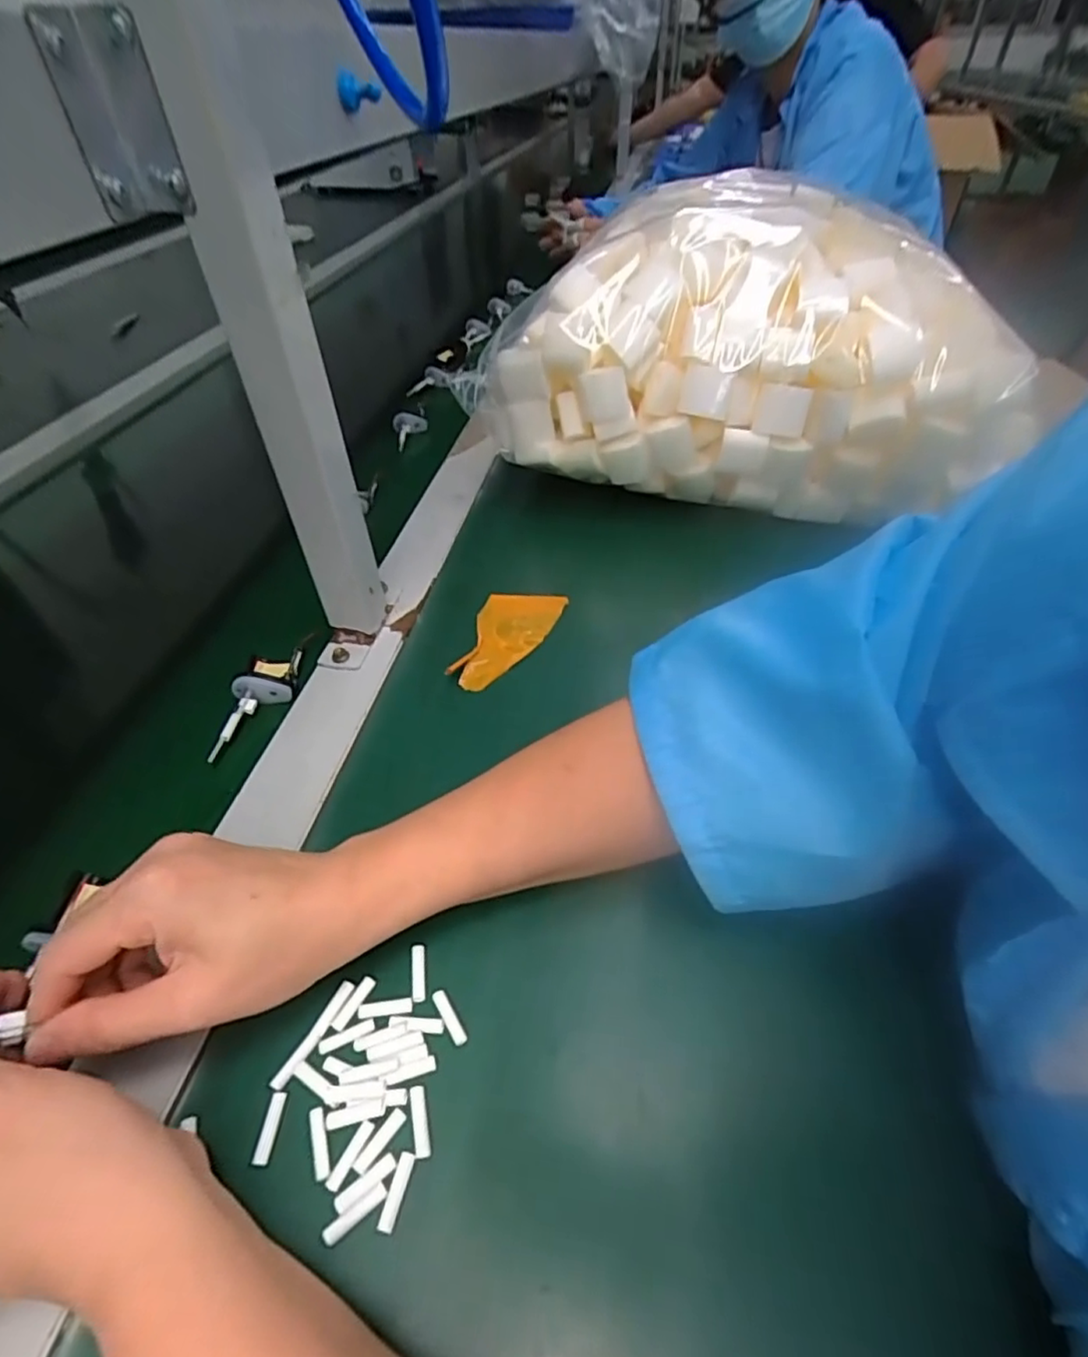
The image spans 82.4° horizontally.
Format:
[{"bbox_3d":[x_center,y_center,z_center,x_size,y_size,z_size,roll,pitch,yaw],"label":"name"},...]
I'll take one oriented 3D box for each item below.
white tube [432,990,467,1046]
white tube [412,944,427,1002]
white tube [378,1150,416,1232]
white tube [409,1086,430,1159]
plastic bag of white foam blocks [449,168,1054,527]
[{"bbox_3d":[-0.040,0.142,0.262,0.006,0.004,0.023,-26,51,-23],"label":"white tube"},{"bbox_3d":[-0.055,0.130,0.275,0.006,0.004,0.023,-7,46,-5],"label":"white tube"},{"bbox_3d":[-0.053,0.182,0.222,0.006,0.004,0.023,9,46,10],"label":"white tube"},{"bbox_3d":[-0.047,0.168,0.236,0.006,0.004,0.023,-11,46,-10],"label":"white tube"},{"bbox_3d":[0.153,-0.270,0.523,0.393,0.196,0.246,8,46,9],"label":"plastic bag of white foam blocks"}]

